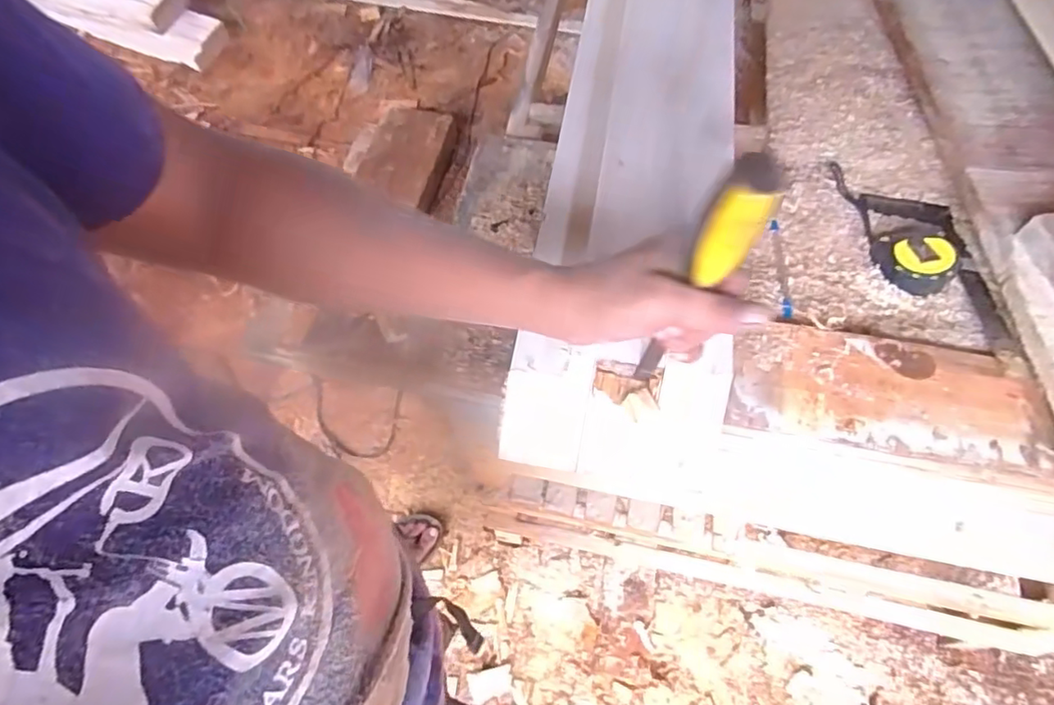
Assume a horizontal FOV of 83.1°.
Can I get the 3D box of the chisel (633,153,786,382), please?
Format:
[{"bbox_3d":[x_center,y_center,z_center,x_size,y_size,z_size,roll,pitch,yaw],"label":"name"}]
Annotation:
[{"bbox_3d":[0.097,-0.030,0.370,0.024,0.236,0.030,-24,70,-12],"label":"chisel"}]

